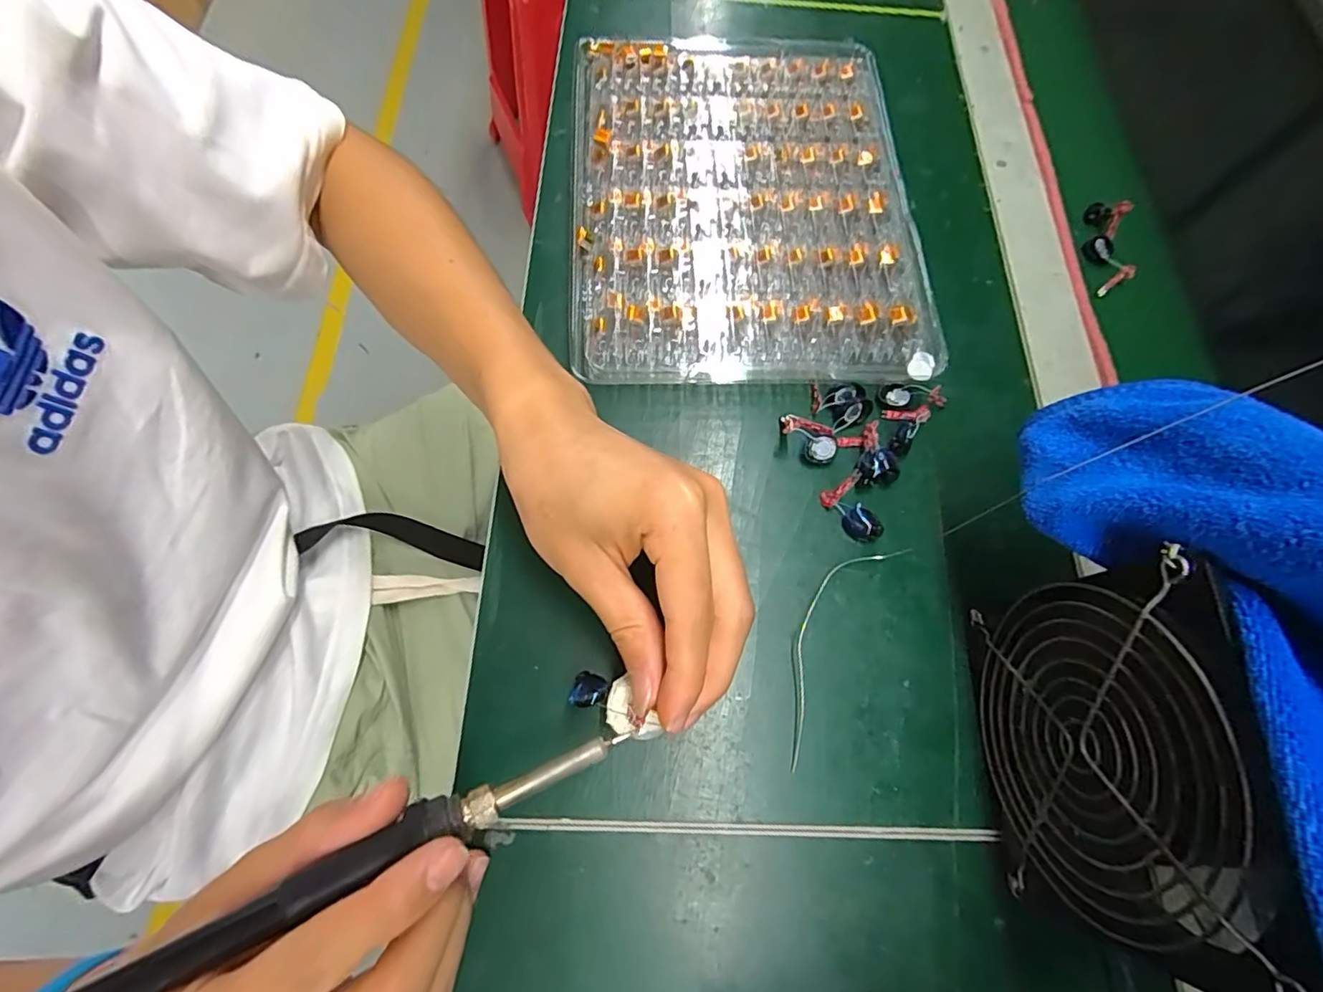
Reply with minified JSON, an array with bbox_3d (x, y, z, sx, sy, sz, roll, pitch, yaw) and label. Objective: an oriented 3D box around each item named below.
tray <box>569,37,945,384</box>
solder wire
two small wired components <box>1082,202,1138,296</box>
[{"bbox_3d":[0.048,-0.177,0.344,0.198,0.030,0.246,0,69,-3],"label":"tray"},{"bbox_3d":[0.079,0.067,0.265,0.028,0.008,0.117,32,71,9],"label":"solder wire"},{"bbox_3d":[0.298,-0.172,0.374,0.021,0.027,0.086,8,69,1],"label":"two small wired components"}]

